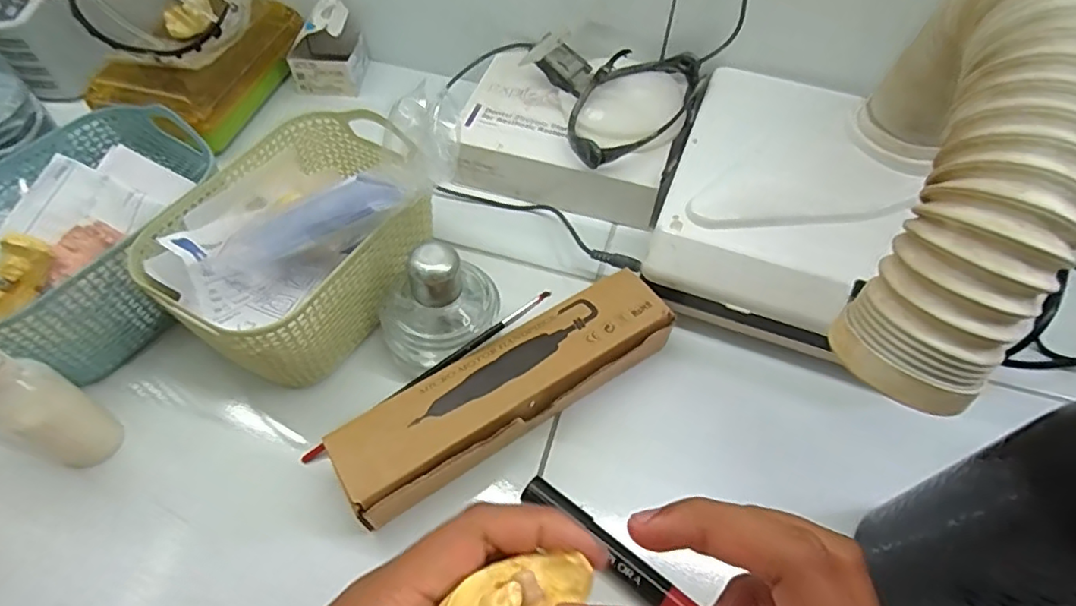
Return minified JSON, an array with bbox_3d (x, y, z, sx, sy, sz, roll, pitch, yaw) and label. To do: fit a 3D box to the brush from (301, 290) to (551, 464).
[{"bbox_3d":[-0.062,0.041,0.339,0.166,0.008,0.006,-34,62,-6],"label":"brush"}]

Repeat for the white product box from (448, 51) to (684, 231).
[{"bbox_3d":[0.021,-0.127,0.462,0.163,0.045,0.124,15,56,8],"label":"white product box"}]

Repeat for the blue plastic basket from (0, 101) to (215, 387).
[{"bbox_3d":[-0.286,-0.040,0.381,0.128,0.081,0.172,26,59,15],"label":"blue plastic basket"}]

